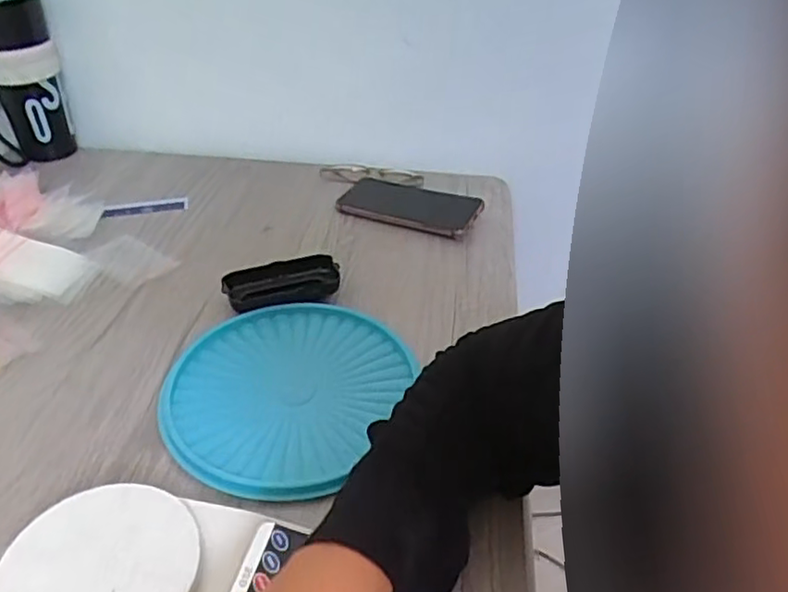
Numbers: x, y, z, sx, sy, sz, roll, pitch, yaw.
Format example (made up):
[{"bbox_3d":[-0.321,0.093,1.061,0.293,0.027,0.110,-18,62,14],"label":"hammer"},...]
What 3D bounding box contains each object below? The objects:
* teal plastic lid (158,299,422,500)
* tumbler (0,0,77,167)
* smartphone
[{"bbox_3d":[-0.094,0.074,0.529,0.179,0.015,0.199,16,40,18],"label":"teal plastic lid"},{"bbox_3d":[-0.448,-0.272,0.749,0.102,0.204,0.081,-24,45,-29],"label":"tumbler"},{"bbox_3d":[0.019,-0.109,0.764,0.165,0.010,0.080,12,49,17],"label":"smartphone"}]

